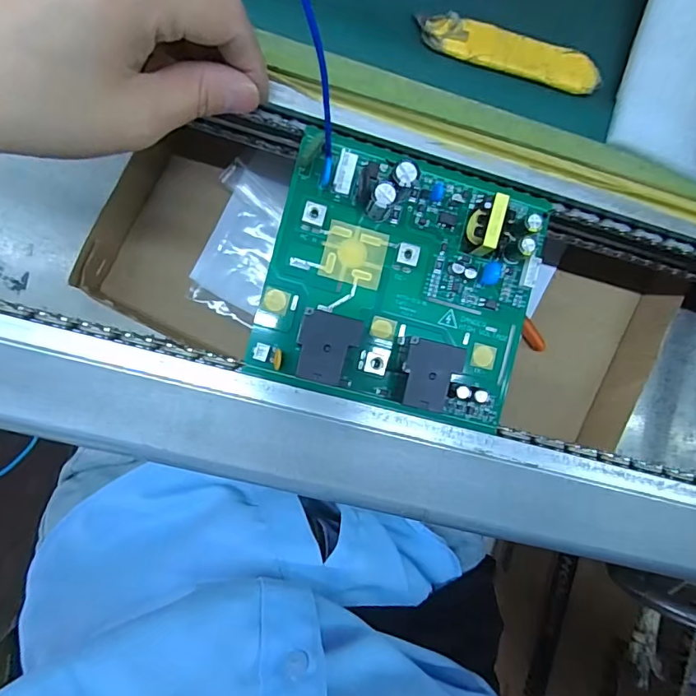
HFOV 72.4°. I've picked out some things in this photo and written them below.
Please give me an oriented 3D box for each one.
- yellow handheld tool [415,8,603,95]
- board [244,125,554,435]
[{"bbox_3d":[0.078,-0.141,0.226,0.090,0.004,0.020,13,89,-6],"label":"yellow handheld tool"},{"bbox_3d":[0.028,-0.031,0.225,0.128,0.023,0.117,14,88,-6],"label":"board"}]

